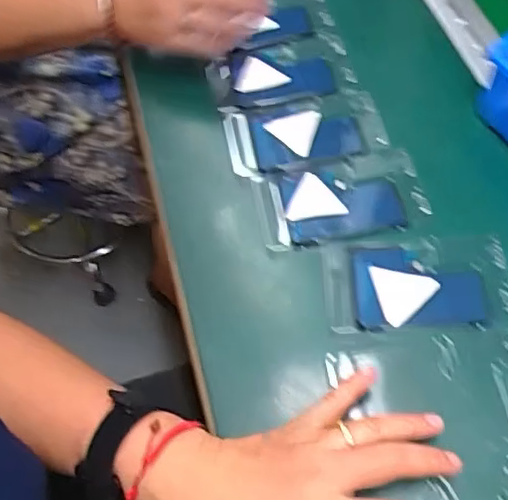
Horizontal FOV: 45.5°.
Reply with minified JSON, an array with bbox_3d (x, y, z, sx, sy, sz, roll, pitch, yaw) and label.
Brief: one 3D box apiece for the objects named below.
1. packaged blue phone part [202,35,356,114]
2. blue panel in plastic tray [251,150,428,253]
[{"bbox_3d":[0.023,-0.161,0.548,0.125,0.008,0.077,-13,59,-4],"label":"packaged blue phone part"},{"bbox_3d":[0.066,-0.039,0.471,0.125,0.020,0.071,-8,59,-1],"label":"blue panel in plastic tray"}]

